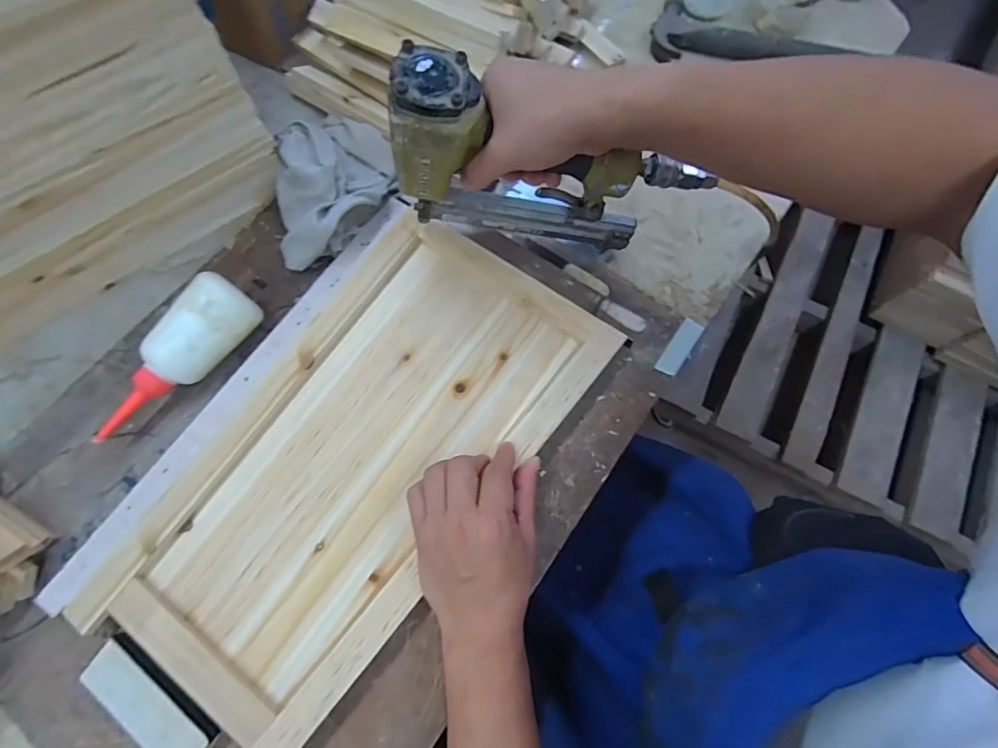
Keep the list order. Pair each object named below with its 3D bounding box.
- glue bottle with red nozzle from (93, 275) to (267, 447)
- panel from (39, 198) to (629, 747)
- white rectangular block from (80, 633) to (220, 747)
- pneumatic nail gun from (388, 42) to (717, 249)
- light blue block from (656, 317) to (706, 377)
[{"bbox_3d":[-0.282,-0.007,0.419,0.051,0.048,0.170,32,76,9],"label":"glue bottle with red nozzle"},{"bbox_3d":[-0.130,0.050,0.419,0.271,0.026,0.434,39,77,11],"label":"panel"},{"bbox_3d":[-0.256,0.243,0.357,0.109,0.020,0.041,36,76,10],"label":"white rectangular block"},{"bbox_3d":[0.042,-0.167,0.395,0.233,0.171,0.049,3,73,1],"label":"pneumatic nail gun"},{"bbox_3d":[0.174,-0.026,0.461,0.019,0.006,0.062,35,76,10],"label":"light blue block"}]

